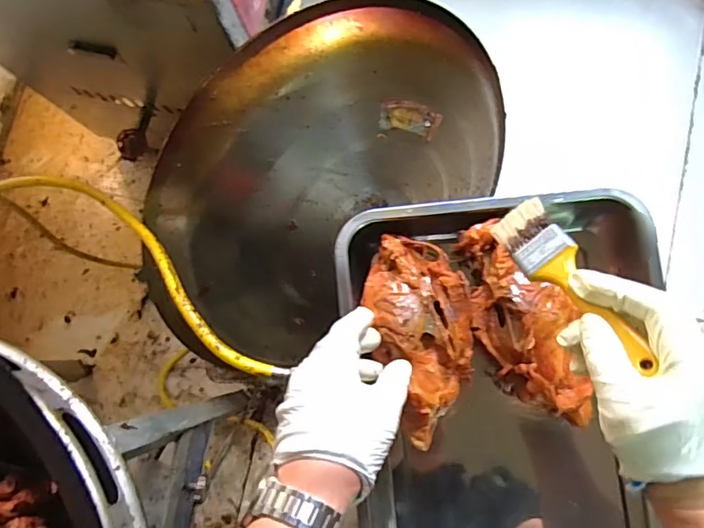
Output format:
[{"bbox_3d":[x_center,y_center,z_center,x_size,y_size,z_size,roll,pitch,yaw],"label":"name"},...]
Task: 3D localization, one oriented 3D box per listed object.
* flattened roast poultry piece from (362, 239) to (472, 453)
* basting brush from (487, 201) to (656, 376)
[{"bbox_3d":[0.066,0.064,0.493,0.089,0.029,0.184,-10,77,3],"label":"flattened roast poultry piece"},{"bbox_3d":[0.157,0.011,0.401,0.043,0.007,0.164,-37,44,15],"label":"basting brush"}]

